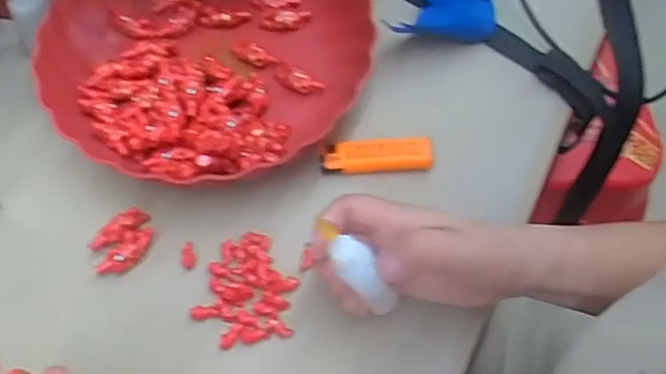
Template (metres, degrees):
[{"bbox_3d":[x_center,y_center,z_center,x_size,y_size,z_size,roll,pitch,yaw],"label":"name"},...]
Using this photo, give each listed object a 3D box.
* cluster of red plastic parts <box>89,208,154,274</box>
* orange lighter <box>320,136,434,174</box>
[{"bbox_3d":[-0.138,0.036,0.423,0.030,0.011,0.048,31,64,17],"label":"cluster of red plastic parts"},{"bbox_3d":[0.031,-0.023,0.457,0.078,0.013,0.023,-3,59,-2],"label":"orange lighter"}]

